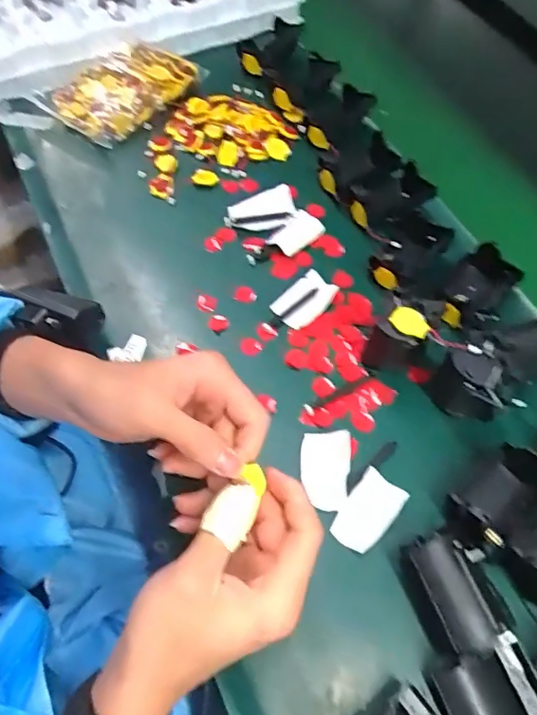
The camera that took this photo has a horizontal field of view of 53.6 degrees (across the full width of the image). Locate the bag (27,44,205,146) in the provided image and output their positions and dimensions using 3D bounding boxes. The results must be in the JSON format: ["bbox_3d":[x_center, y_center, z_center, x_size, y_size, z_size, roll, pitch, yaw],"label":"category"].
[{"bbox_3d":[-0.158,-0.294,0.577,0.102,0.031,0.155,41,65,20],"label":"bag"}]

